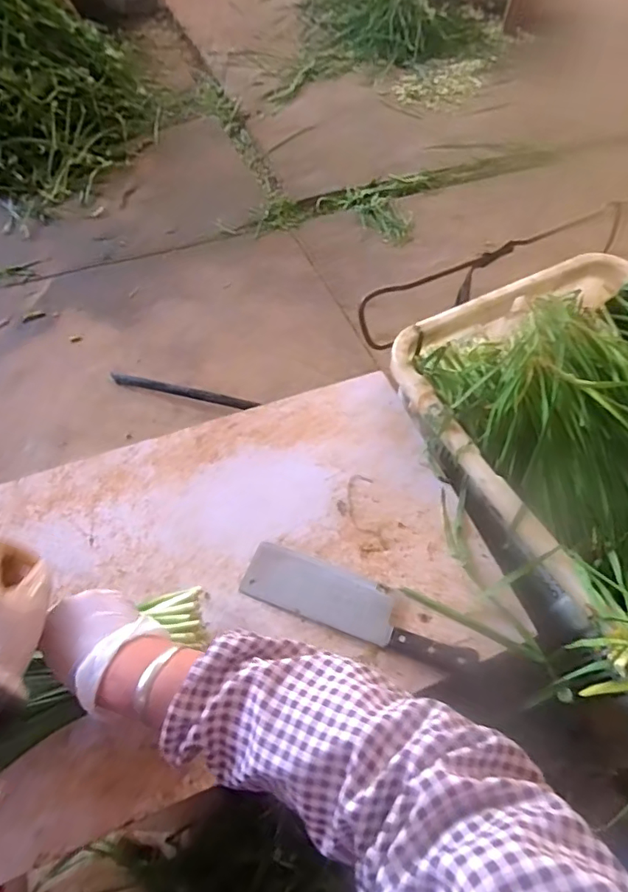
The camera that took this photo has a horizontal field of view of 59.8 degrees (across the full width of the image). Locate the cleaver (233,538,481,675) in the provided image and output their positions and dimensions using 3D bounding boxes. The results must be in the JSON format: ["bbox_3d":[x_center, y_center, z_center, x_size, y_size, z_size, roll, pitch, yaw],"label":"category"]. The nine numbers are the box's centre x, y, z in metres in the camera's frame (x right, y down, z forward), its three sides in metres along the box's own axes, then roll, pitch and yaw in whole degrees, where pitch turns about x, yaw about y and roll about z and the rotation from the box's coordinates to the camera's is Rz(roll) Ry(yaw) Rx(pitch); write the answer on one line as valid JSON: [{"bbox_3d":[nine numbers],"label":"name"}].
[{"bbox_3d":[0.050,0.180,0.618,0.262,0.013,0.066,20,60,8],"label":"cleaver"}]

